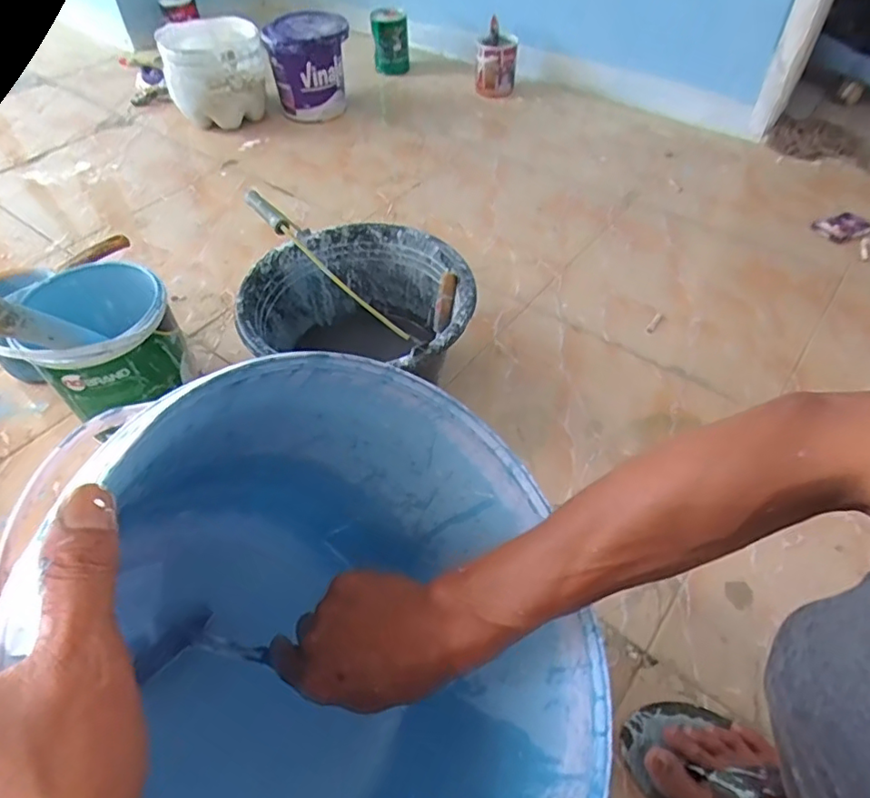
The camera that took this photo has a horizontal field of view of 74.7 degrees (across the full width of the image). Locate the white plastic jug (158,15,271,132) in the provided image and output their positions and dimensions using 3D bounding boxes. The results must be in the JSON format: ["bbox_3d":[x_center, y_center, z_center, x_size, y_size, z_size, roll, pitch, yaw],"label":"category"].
[{"bbox_3d":[-0.550,-0.825,1.429,0.243,0.193,0.265,-15,52,-11],"label":"white plastic jug"}]

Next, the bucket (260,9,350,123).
[{"bbox_3d":[-0.309,-0.825,1.426,0.200,0.205,0.179,-11,52,-8],"label":"bucket"}]

